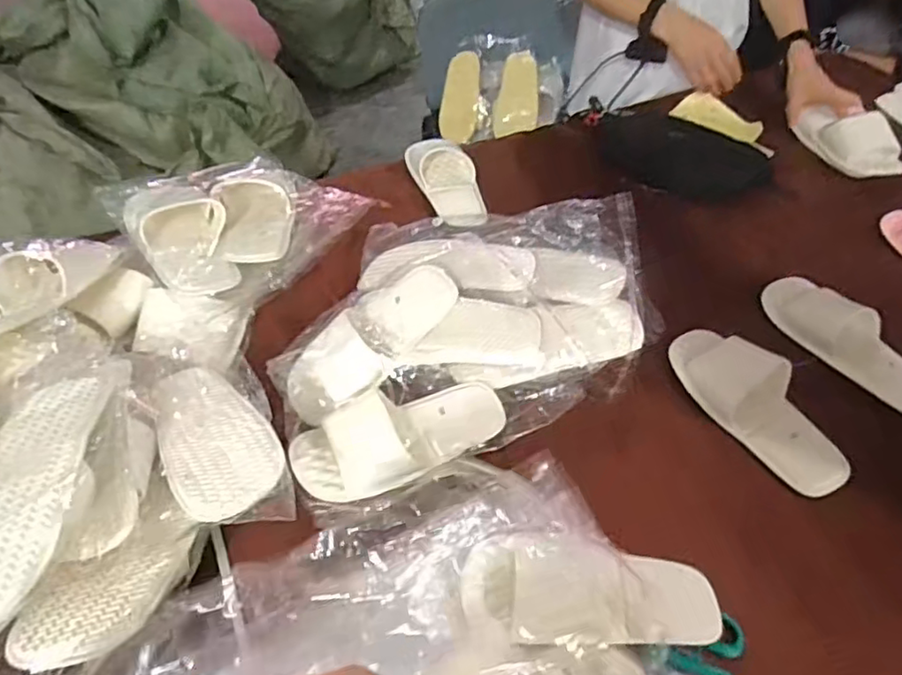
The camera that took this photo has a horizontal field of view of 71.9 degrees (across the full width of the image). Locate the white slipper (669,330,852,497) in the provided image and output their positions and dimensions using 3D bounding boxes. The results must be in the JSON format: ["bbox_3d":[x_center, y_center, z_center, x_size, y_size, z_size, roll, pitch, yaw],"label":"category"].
[{"bbox_3d":[0.353,0.070,0.714,0.092,0.043,0.228,-24,54,-21],"label":"white slipper"}]

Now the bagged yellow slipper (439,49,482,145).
[{"bbox_3d":[0.026,-0.625,1.621,0.104,0.241,0.045,8,4,8],"label":"bagged yellow slipper"}]

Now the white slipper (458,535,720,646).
[{"bbox_3d":[0.126,0.229,0.546,0.225,0.053,0.088,4,49,1],"label":"white slipper"}]

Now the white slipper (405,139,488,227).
[{"bbox_3d":[0.001,-0.250,0.983,0.094,0.038,0.221,-16,51,-16],"label":"white slipper"}]

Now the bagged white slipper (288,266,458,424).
[{"bbox_3d":[-0.091,0.000,0.727,0.099,0.059,0.230,36,69,30],"label":"bagged white slipper"}]

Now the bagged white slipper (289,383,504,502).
[{"bbox_3d":[-0.050,0.108,0.672,0.235,0.050,0.098,-14,51,-14],"label":"bagged white slipper"}]

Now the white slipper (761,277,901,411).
[{"bbox_3d":[0.502,0.001,0.776,0.085,0.050,0.228,-27,55,-23],"label":"white slipper"}]

